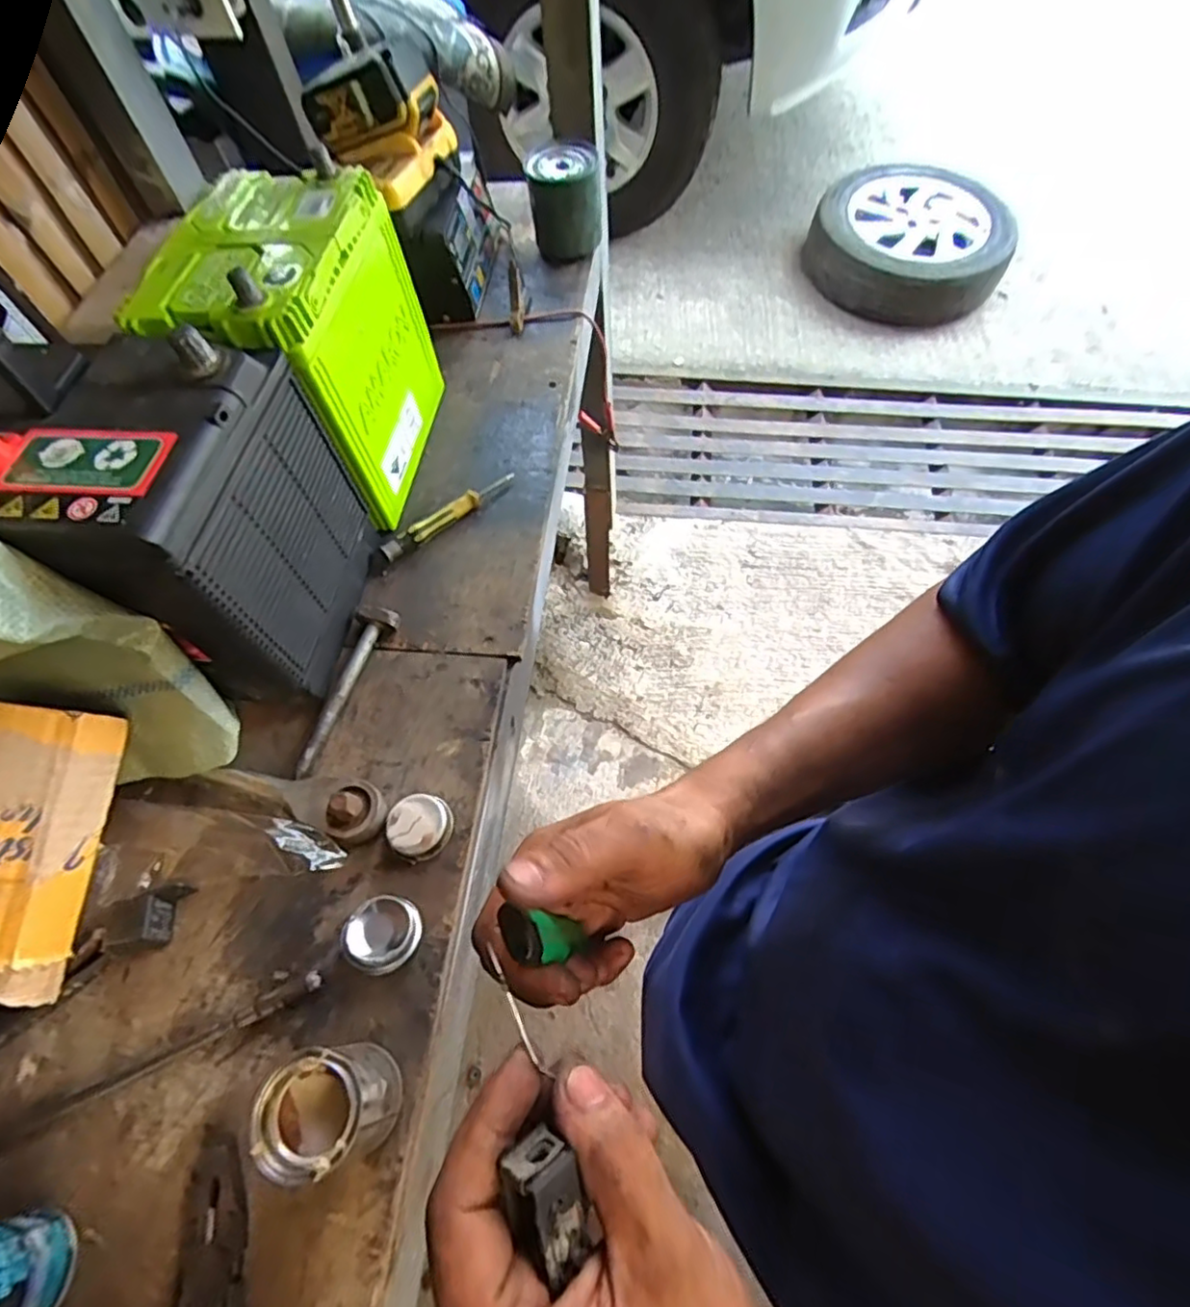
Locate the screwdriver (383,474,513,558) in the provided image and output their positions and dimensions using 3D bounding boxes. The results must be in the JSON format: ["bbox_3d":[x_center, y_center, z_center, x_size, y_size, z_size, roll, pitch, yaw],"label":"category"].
[{"bbox_3d":[-0.127,-0.124,0.564,0.135,0.020,0.016,-41,66,-17],"label":"screwdriver"}]

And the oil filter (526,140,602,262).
[{"bbox_3d":[-0.034,-0.521,0.729,0.076,0.093,0.073,-3,61,3],"label":"oil filter"}]

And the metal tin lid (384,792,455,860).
[{"bbox_3d":[-0.119,0.117,0.434,0.041,0.014,0.042,-2,61,3],"label":"metal tin lid"}]

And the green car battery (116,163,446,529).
[{"bbox_3d":[-0.233,-0.237,0.530,0.130,0.204,0.198,4,61,6],"label":"green car battery"}]

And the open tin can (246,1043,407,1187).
[{"bbox_3d":[-0.138,0.240,0.339,0.052,0.065,0.051,-2,61,3],"label":"open tin can"}]

